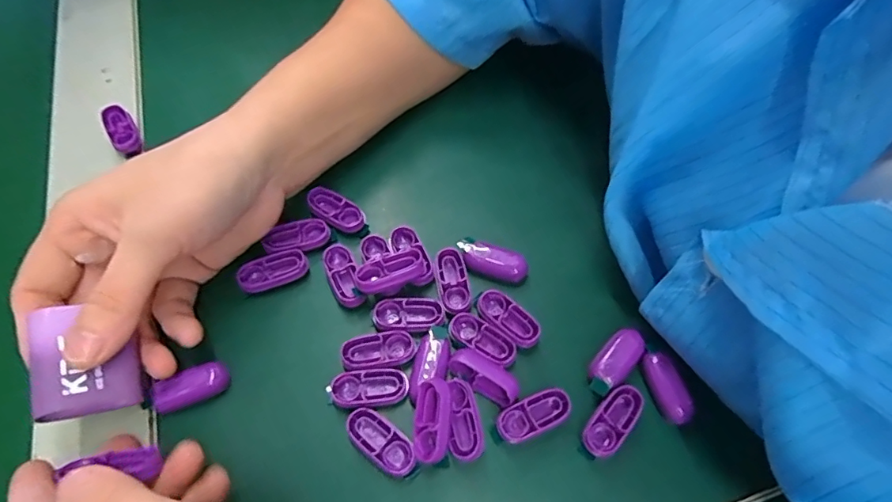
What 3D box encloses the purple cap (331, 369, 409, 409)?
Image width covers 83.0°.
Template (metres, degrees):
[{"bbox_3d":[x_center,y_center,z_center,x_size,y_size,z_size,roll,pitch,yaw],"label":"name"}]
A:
[{"bbox_3d":[-0.034,0.061,0.225,0.033,0.004,0.016,-4,62,-2],"label":"purple cap"}]

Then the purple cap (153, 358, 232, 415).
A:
[{"bbox_3d":[-0.114,0.060,0.226,0.030,0.013,0.014,-27,65,-13],"label":"purple cap"}]

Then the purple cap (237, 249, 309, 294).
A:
[{"bbox_3d":[-0.087,0.009,0.254,0.033,0.004,0.017,-19,63,-9],"label":"purple cap"}]

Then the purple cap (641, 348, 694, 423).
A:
[{"bbox_3d":[0.101,0.062,0.232,0.011,0.012,0.031,-16,63,-8],"label":"purple cap"}]

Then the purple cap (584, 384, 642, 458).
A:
[{"bbox_3d":[0.074,0.075,0.225,0.014,0.009,0.035,38,69,19],"label":"purple cap"}]

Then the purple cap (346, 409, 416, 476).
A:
[{"bbox_3d":[-0.028,0.080,0.213,0.034,0.004,0.015,34,67,17],"label":"purple cap"}]

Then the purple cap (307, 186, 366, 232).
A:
[{"bbox_3d":[-0.059,-0.023,0.271,0.034,0.005,0.015,29,66,15],"label":"purple cap"}]

